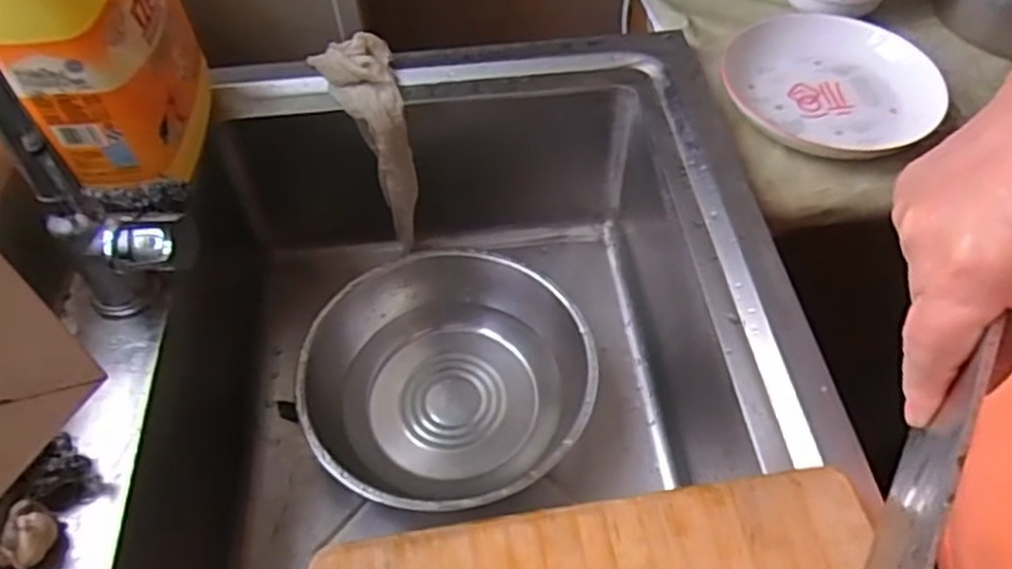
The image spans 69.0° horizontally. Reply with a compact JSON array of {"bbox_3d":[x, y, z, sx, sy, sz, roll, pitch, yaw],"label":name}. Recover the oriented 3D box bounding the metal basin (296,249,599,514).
[{"bbox_3d":[-0.054,0.094,0.707,0.259,0.085,0.267,-1,53,1],"label":"metal basin"}]

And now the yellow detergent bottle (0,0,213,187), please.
[{"bbox_3d":[-0.308,-0.208,0.556,0.086,0.231,0.171,-6,53,-3],"label":"yellow detergent bottle"}]

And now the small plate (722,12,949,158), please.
[{"bbox_3d":[0.311,-0.192,0.713,0.193,0.047,0.200,-5,55,7],"label":"small plate"}]

